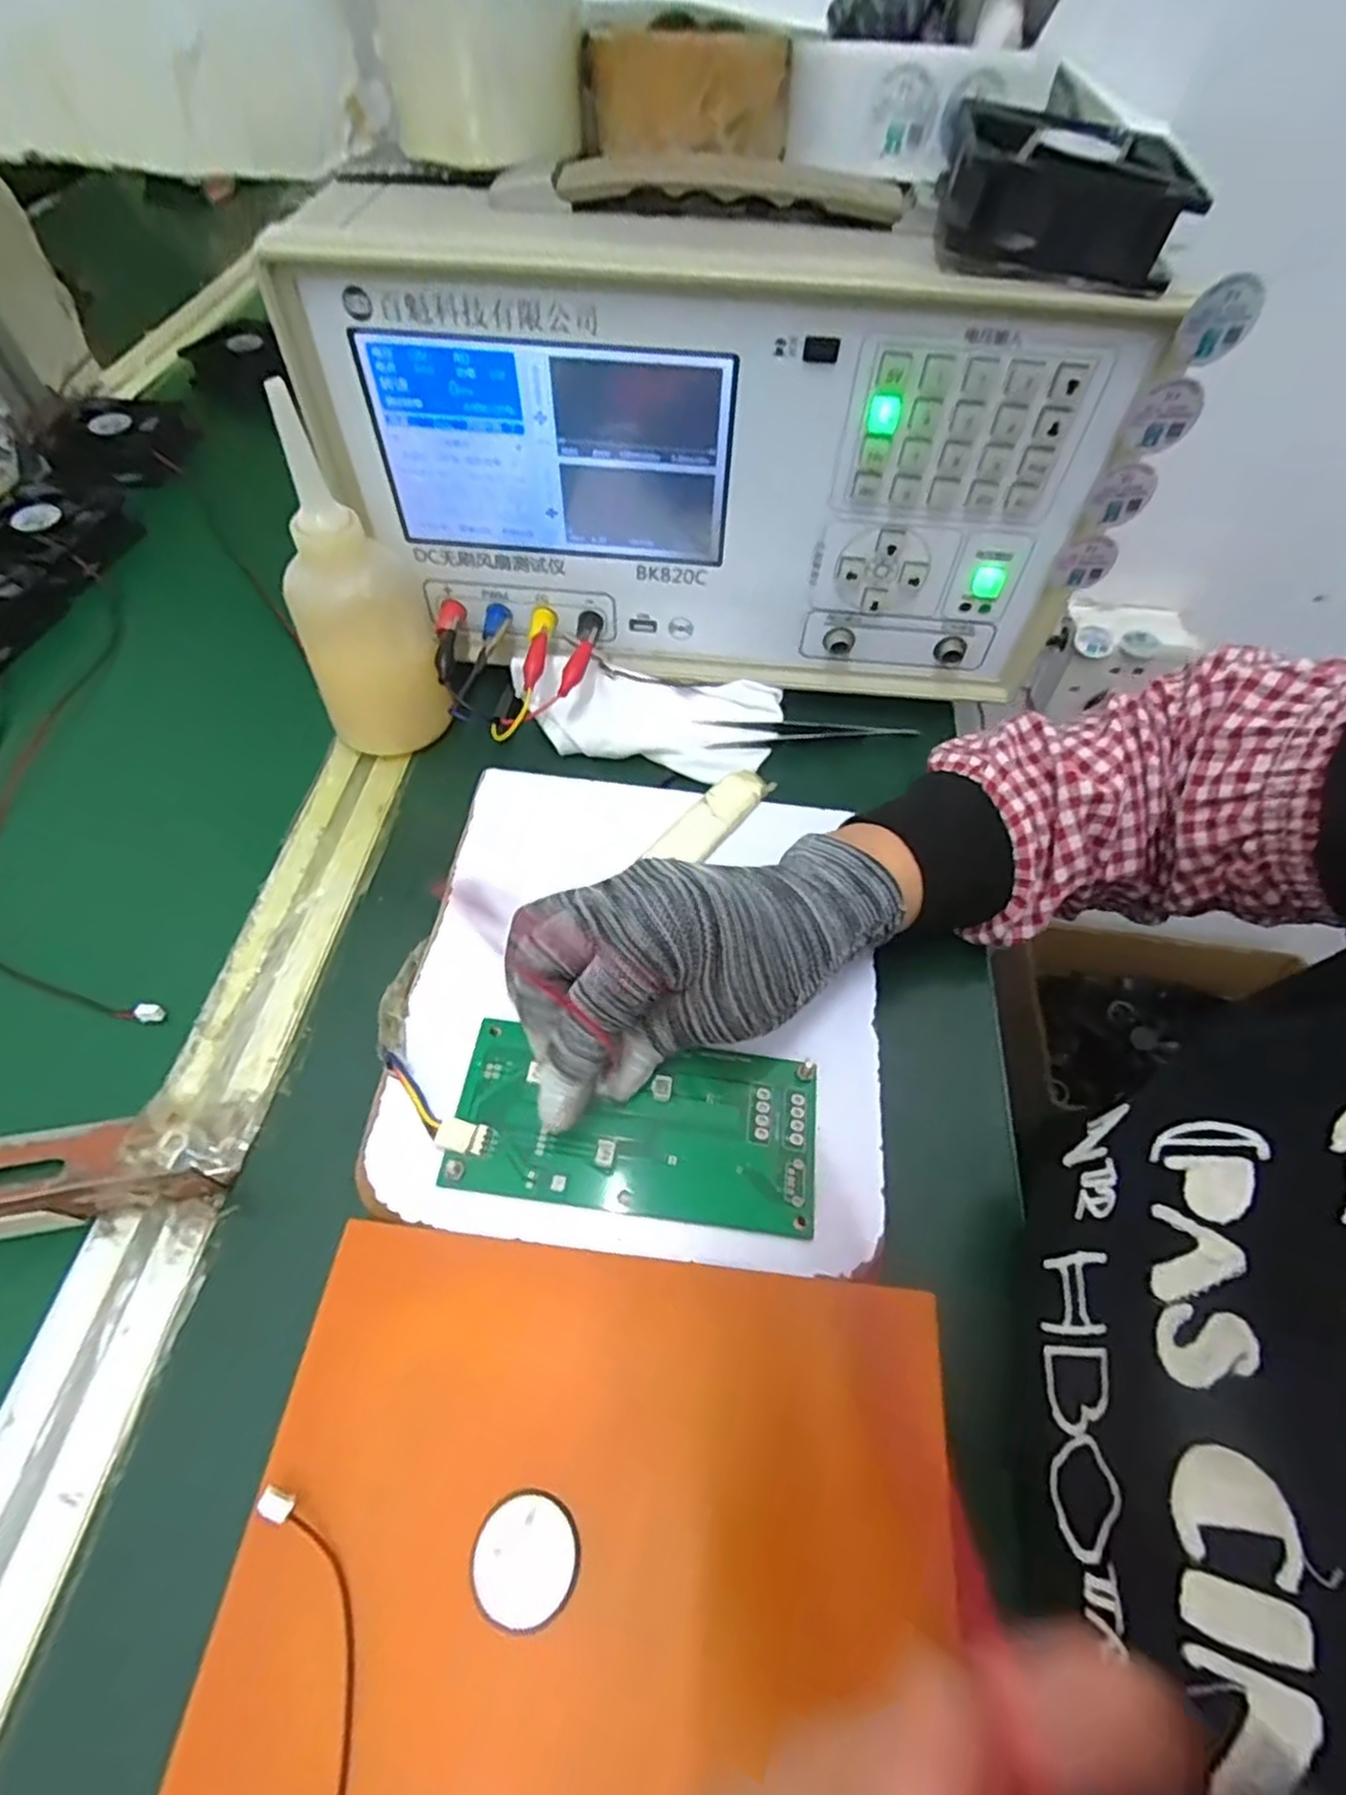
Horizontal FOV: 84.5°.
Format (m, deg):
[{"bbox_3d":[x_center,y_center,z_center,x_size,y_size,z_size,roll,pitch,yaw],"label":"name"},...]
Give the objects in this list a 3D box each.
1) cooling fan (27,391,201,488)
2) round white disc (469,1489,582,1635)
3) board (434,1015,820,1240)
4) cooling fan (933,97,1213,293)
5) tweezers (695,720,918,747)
[{"bbox_3d":[-0.411,-0.338,0.548,0.102,0.033,0.088,5,57,2],"label":"cooling fan"},{"bbox_3d":[-0.041,0.184,0.206,0.029,0.004,0.029,1,57,-1],"label":"round white disc"},{"bbox_3d":[-0.014,0.085,0.279,0.135,0.007,0.065,5,57,-1],"label":"board"},{"bbox_3d":[0.141,-0.256,0.268,0.081,0.032,0.076,14,58,7],"label":"cooling fan"},{"bbox_3d":[0.074,-0.090,0.405,0.118,0.005,0.019,-2,57,-2],"label":"tweezers"}]

